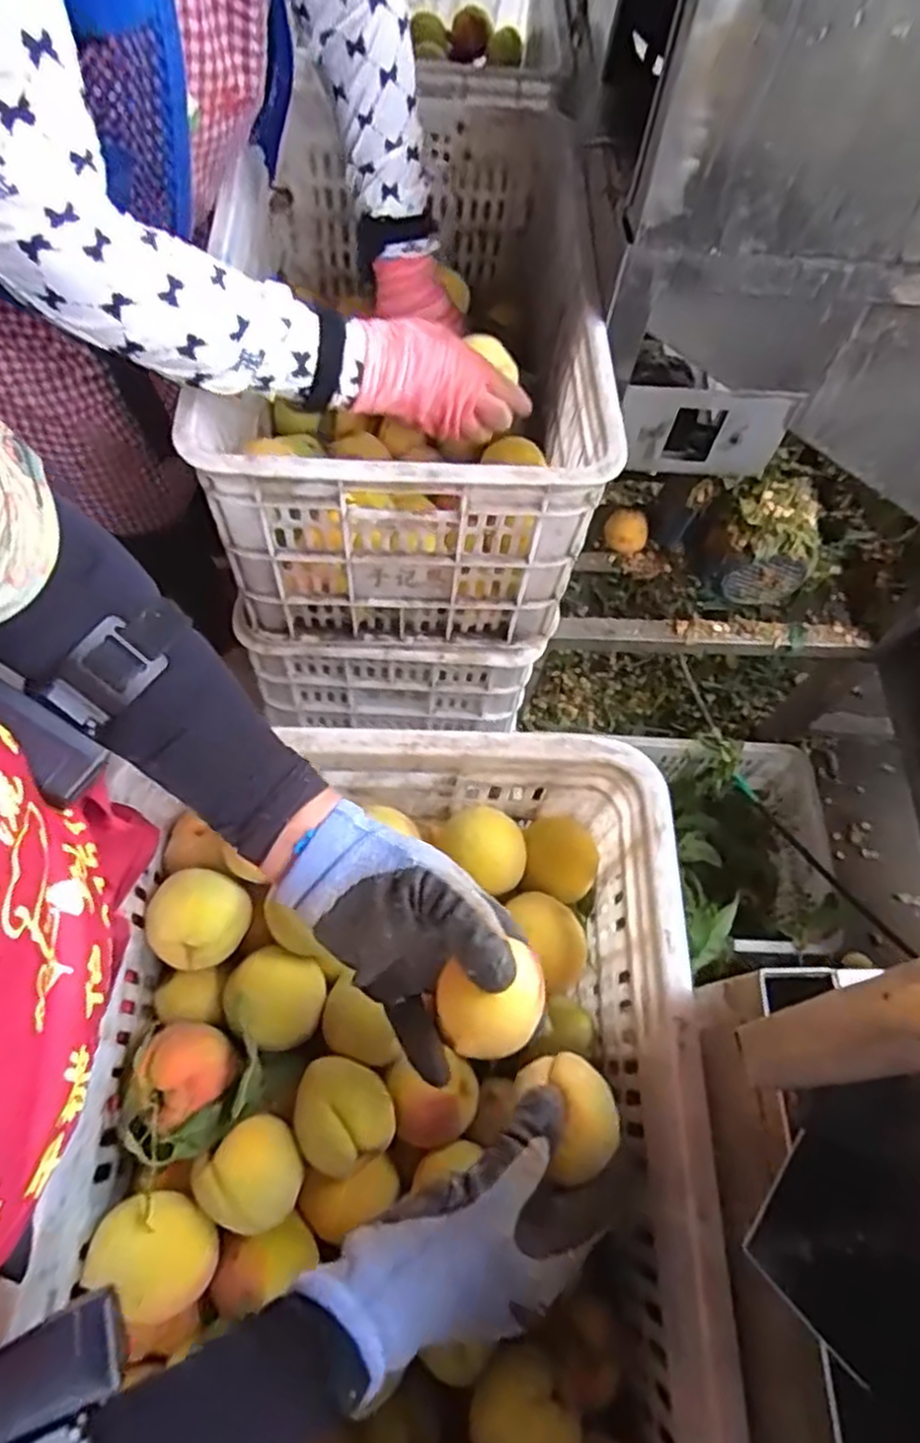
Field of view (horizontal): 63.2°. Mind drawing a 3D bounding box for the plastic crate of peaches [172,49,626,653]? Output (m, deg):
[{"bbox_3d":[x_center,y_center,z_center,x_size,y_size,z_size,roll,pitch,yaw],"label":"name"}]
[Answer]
[{"bbox_3d":[-0.054,-0.387,0.812,0.344,0.284,0.545,-1,66,-3],"label":"plastic crate of peaches"}]

